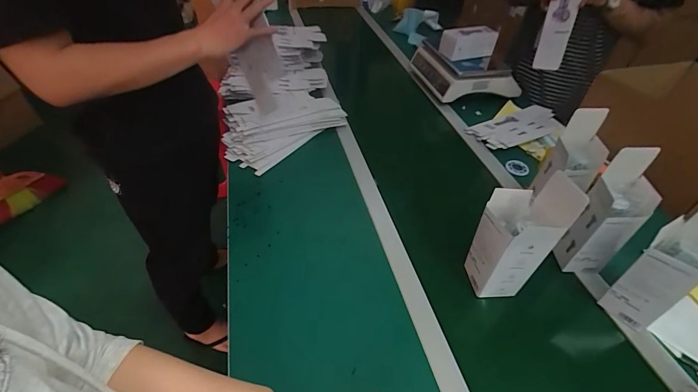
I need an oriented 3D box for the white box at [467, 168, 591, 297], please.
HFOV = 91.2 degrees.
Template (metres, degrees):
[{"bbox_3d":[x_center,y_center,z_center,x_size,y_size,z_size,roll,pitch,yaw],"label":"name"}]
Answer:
[{"bbox_3d":[0.274,0.067,0.569,0.096,0.230,0.085,2,44,0],"label":"white box"}]

